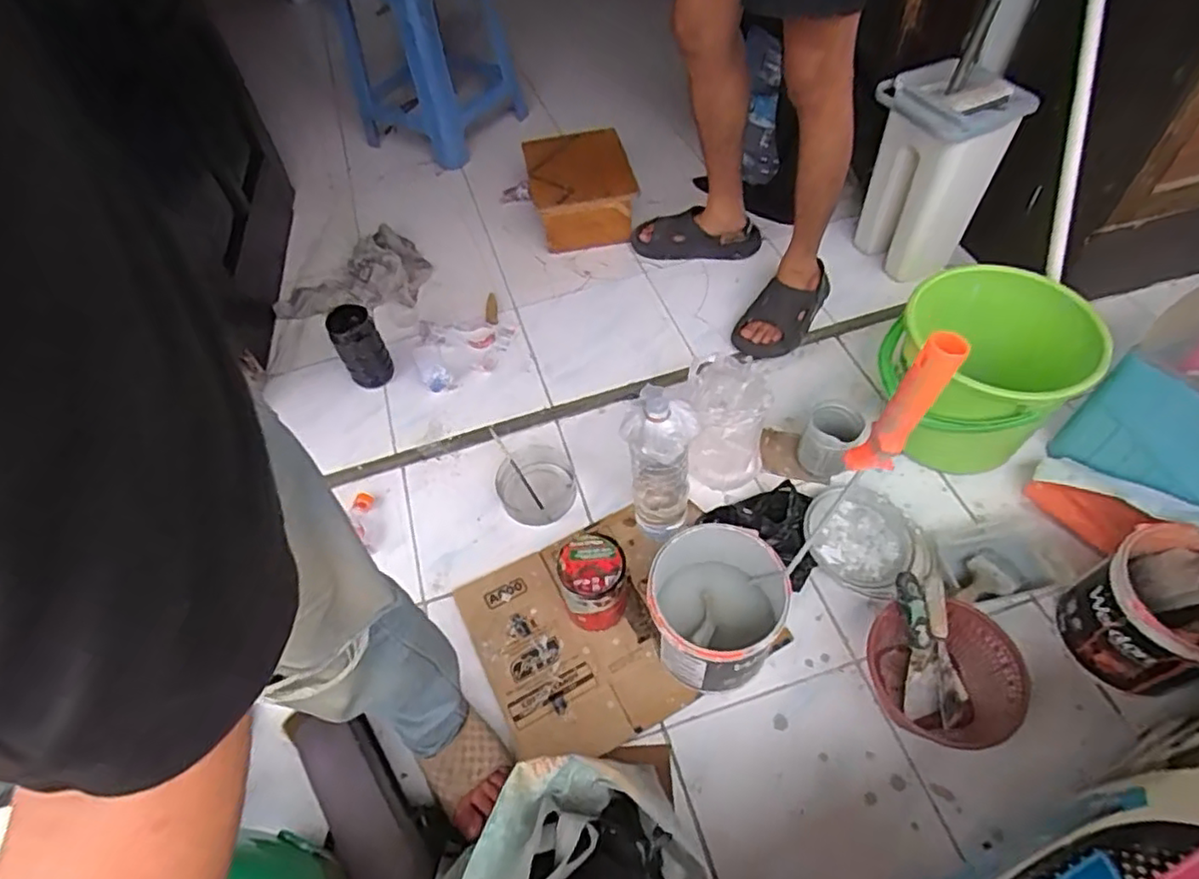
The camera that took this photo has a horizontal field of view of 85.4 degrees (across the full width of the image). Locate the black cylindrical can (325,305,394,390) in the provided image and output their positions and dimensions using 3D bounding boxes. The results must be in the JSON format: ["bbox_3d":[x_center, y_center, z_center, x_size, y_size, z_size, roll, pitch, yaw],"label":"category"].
[{"bbox_3d":[-0.450,-0.177,1.221,0.083,0.128,0.086,-3,52,3],"label":"black cylindrical can"}]

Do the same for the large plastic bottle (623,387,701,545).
[{"bbox_3d":[0.084,0.064,0.946,0.094,0.297,0.100,3,53,7],"label":"large plastic bottle"}]

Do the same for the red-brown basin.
[{"bbox_3d":[0.464,0.316,0.882,0.179,0.085,0.195,-18,53,-9],"label":"red-brown basin"}]

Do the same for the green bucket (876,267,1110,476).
[{"bbox_3d":[0.616,-0.105,1.081,0.267,0.227,0.297,33,62,27],"label":"green bucket"}]

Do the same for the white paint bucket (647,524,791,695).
[{"bbox_3d":[0.158,0.231,0.905,0.176,0.178,0.203,15,55,16],"label":"white paint bucket"}]

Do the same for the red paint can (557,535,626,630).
[{"bbox_3d":[-0.008,0.217,0.959,0.095,0.127,0.106,-7,52,0],"label":"red paint can"}]

